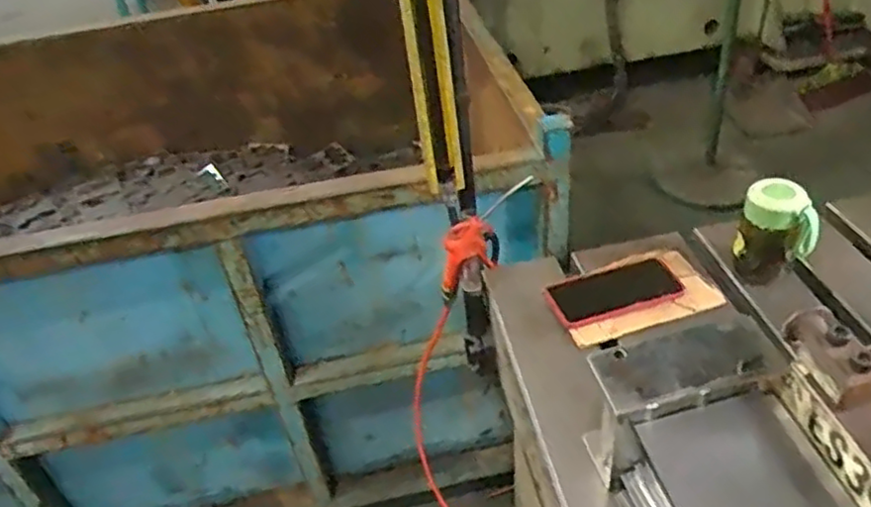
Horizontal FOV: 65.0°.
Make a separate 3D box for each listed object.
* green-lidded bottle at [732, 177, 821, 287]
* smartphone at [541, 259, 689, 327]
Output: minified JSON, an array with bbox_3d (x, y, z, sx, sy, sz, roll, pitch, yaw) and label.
[{"bbox_3d":[0.417,-0.022,0.838,0.083,0.125,0.055,18,44,27],"label":"green-lidded bottle"},{"bbox_3d":[0.226,0.044,0.875,0.169,0.007,0.090,-16,40,-13],"label":"smartphone"}]

